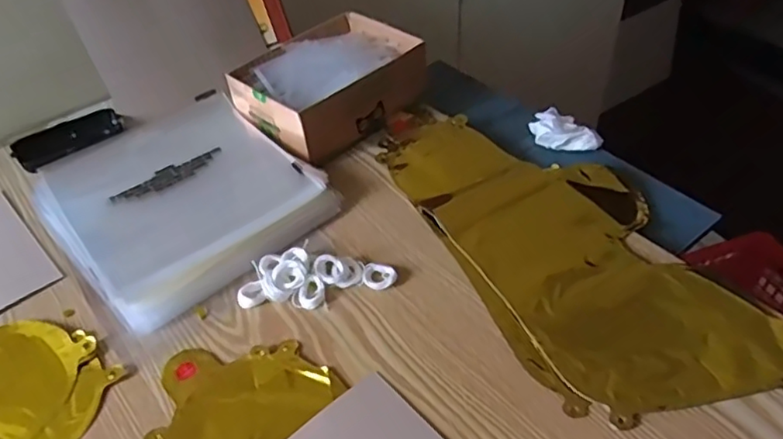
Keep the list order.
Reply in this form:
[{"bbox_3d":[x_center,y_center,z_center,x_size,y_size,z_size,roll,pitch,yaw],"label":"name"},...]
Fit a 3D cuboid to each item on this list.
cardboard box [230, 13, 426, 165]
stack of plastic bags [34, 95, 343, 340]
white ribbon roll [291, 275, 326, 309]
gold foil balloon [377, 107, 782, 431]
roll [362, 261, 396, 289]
[{"bbox_3d":[-0.070,-0.150,0.665,0.142,0.076,0.189,25,51,27],"label":"cardboard box"},{"bbox_3d":[-0.202,-0.023,0.583,0.213,0.035,0.225,-36,52,-28],"label":"stack of plastic bags"},{"bbox_3d":[-0.066,0.061,0.501,0.022,0.010,0.028,26,52,28],"label":"white ribbon roll"},{"bbox_3d":[0.147,0.008,0.542,0.194,0.008,0.404,-20,46,-15],"label":"gold foil balloon"},{"bbox_3d":[-0.010,0.048,0.511,0.027,0.010,0.022,13,47,18],"label":"roll"}]

